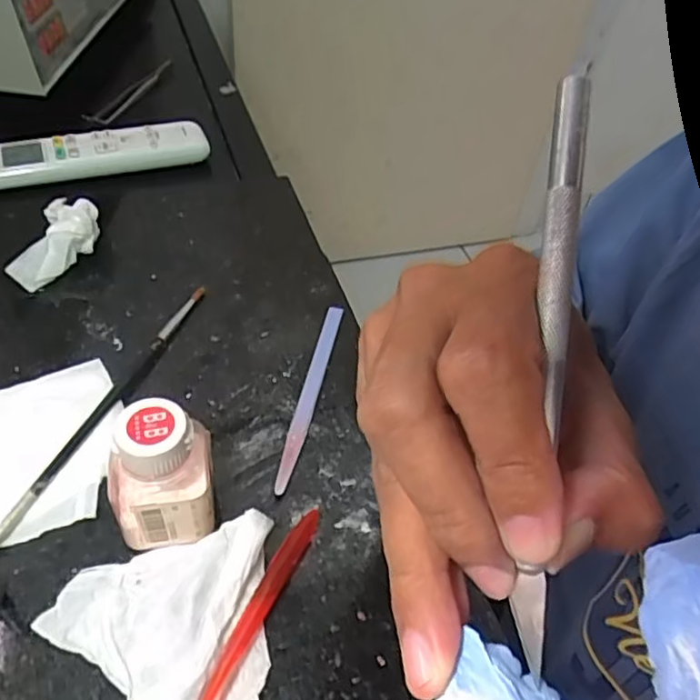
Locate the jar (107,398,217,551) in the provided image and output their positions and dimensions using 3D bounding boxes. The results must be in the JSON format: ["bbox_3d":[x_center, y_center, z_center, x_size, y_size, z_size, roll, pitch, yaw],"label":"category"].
[{"bbox_3d":[-0.082,0.057,0.276,0.045,0.070,0.035,-11,50,-15],"label":"jar"}]

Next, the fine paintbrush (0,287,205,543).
[{"bbox_3d":[-0.127,0.024,0.344,0.008,0.010,0.187,18,49,11],"label":"fine paintbrush"}]

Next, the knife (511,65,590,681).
[{"bbox_3d":[0.046,0.003,0.146,0.007,0.006,0.133,5,87,-1],"label":"knife"}]

